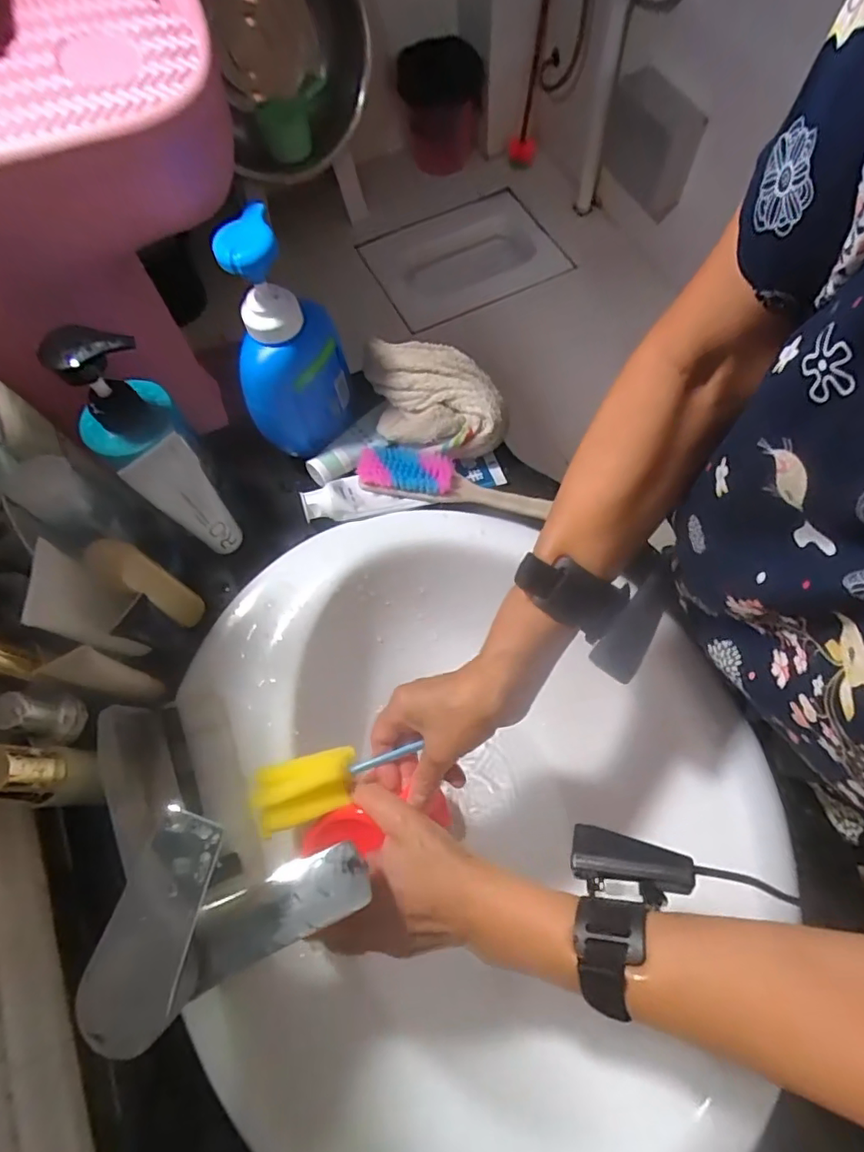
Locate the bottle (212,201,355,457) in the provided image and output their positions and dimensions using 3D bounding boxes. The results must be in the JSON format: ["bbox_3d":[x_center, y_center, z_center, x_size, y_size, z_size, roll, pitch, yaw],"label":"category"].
[{"bbox_3d":[-0.123,-0.195,0.488,0.064,0.206,0.099,10,68,8],"label":"bottle"}]

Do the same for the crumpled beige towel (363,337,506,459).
[{"bbox_3d":[0.006,-0.168,0.546,0.123,0.074,0.104,-11,67,-1],"label":"crumpled beige towel"}]

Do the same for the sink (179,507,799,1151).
[{"bbox_3d":[0.036,0.202,0.500,0.434,0.146,0.527,-15,67,-3],"label":"sink"}]

